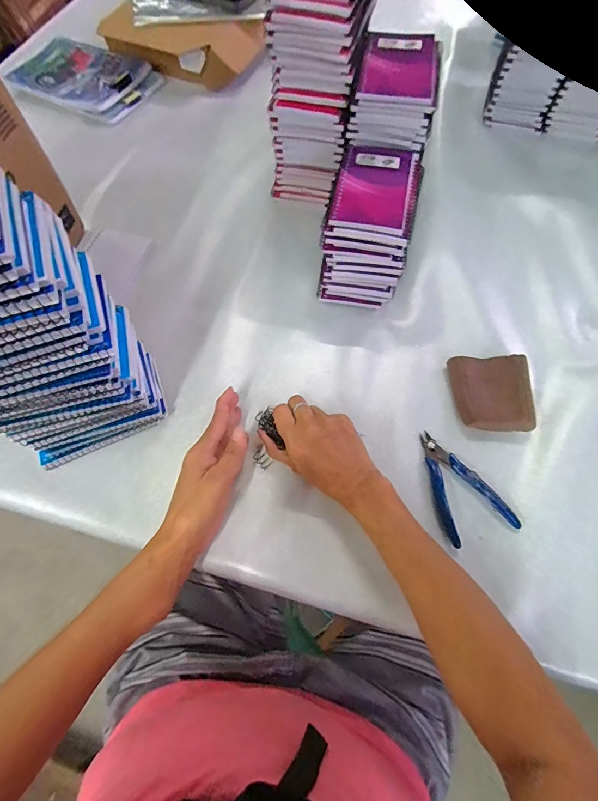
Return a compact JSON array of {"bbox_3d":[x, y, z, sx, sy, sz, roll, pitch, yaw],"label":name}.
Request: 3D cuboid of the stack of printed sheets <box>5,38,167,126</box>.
[{"bbox_3d":[-0.396,-0.571,0.691,0.261,0.038,0.157,21,66,10],"label":"stack of printed sheets"}]

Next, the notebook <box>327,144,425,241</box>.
[{"bbox_3d":[0.092,-0.246,0.442,0.095,0.016,0.142,14,65,7],"label":"notebook"}]

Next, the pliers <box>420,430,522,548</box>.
[{"bbox_3d":[0.163,0.083,0.392,0.066,0.012,0.113,-17,65,-8],"label":"pliers"}]

